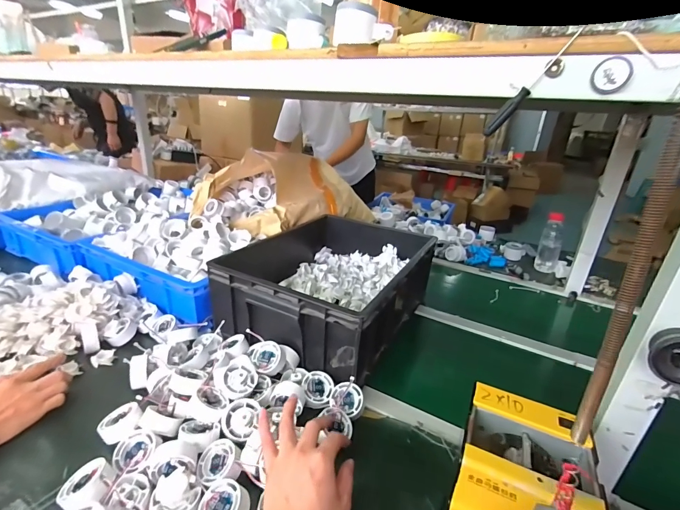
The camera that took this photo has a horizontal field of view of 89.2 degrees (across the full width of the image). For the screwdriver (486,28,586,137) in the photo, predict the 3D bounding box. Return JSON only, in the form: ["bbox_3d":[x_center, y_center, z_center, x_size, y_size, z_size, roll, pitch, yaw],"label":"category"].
[{"bbox_3d":[0.202,-0.181,0.369,0.014,0.122,0.011,41,28,0],"label":"screwdriver"}]

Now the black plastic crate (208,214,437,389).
[{"bbox_3d":[-0.016,0.056,0.823,0.365,0.164,0.481,16,26,26],"label":"black plastic crate"}]

